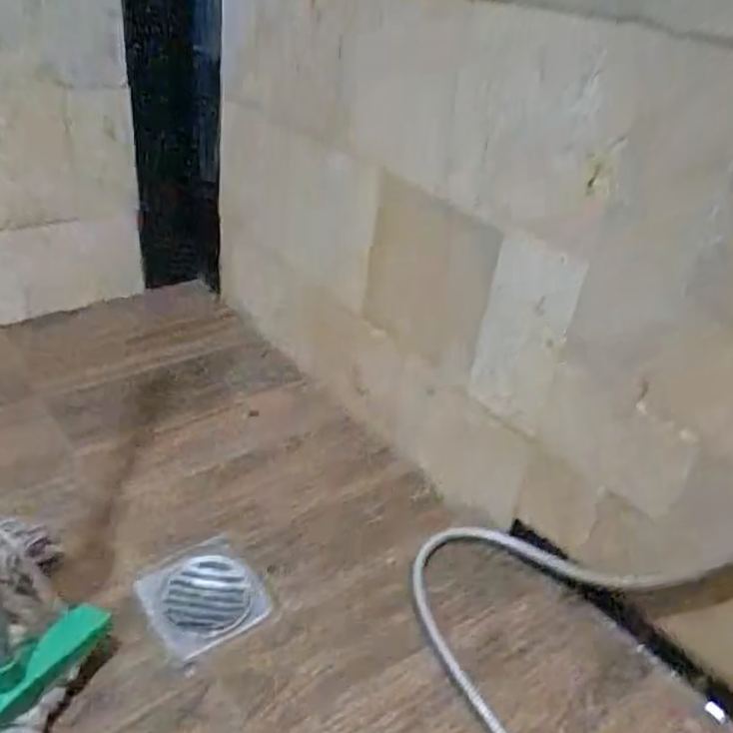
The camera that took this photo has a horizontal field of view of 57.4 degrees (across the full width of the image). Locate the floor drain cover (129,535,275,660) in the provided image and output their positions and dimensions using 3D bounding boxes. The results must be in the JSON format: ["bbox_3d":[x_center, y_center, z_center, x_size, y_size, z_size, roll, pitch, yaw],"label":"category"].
[{"bbox_3d":[-0.168,0.236,0.697,0.112,0.009,0.120,-21,41,-38],"label":"floor drain cover"}]

